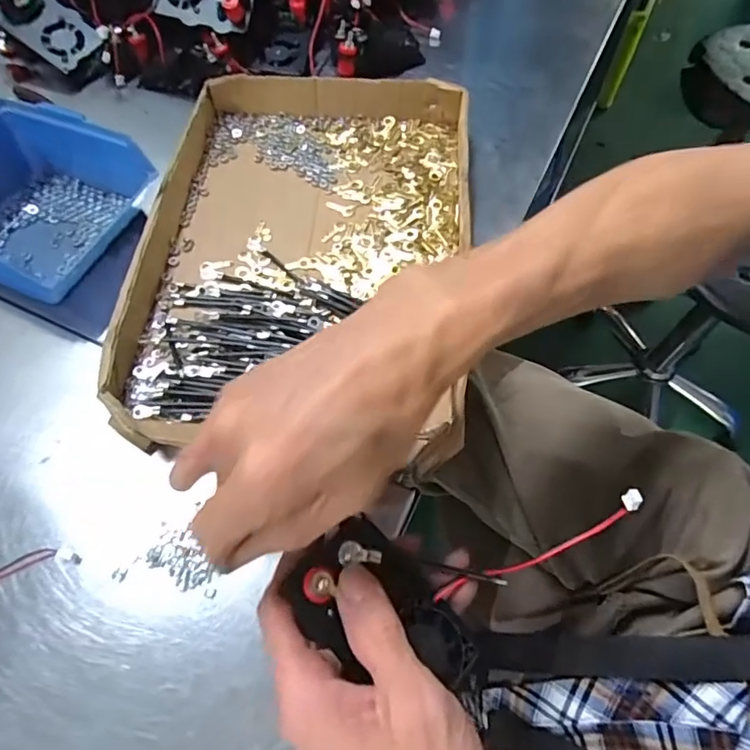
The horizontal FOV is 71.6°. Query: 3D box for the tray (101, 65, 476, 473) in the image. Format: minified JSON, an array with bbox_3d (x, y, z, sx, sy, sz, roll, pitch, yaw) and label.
[{"bbox_3d":[-0.049,-0.102,0.380,0.225,0.031,0.333,4,62,3],"label":"tray"}]

